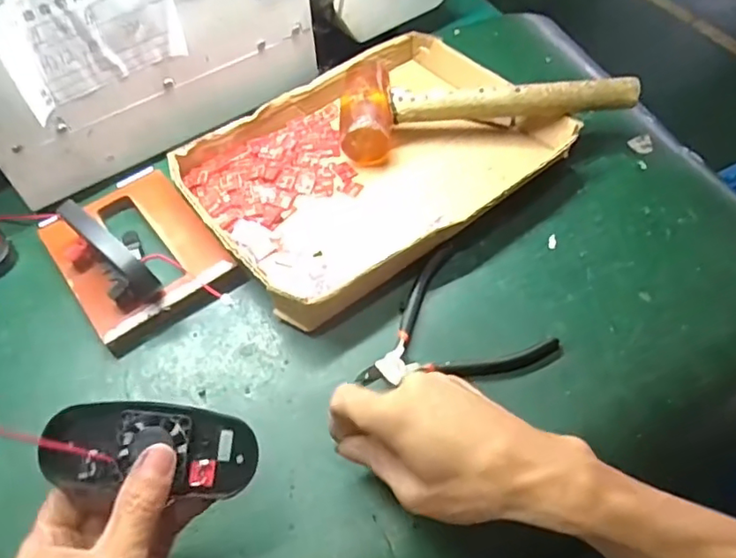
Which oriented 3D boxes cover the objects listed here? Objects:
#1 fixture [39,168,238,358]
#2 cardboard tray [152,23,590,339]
[{"bbox_3d":[-0.198,-0.023,0.508,0.120,0.023,0.151,-33,60,-19],"label":"fixture"},{"bbox_3d":[0.004,-0.114,0.553,0.319,0.039,0.235,-33,60,-19],"label":"cardboard tray"}]

